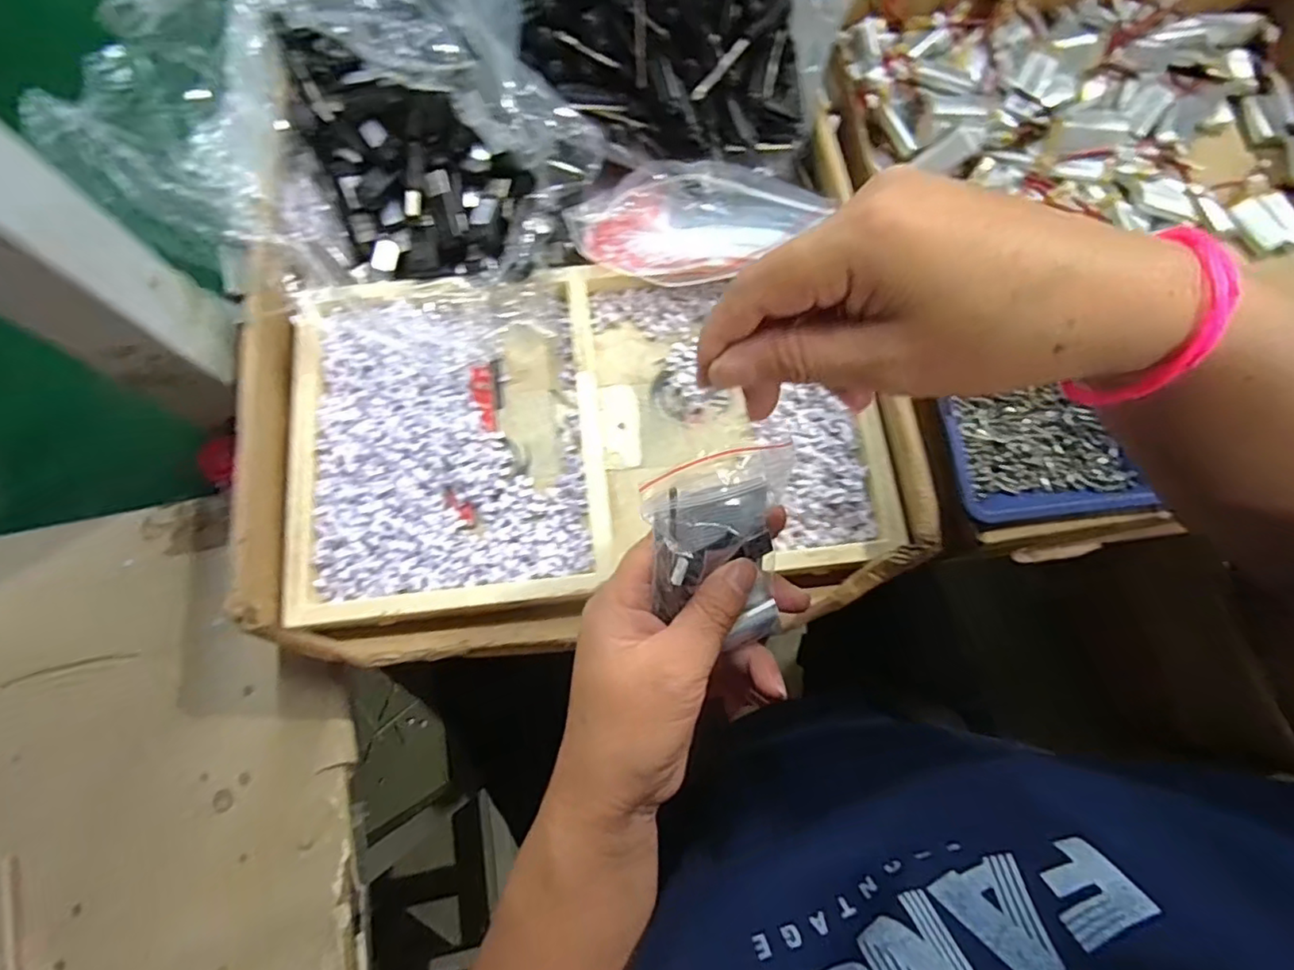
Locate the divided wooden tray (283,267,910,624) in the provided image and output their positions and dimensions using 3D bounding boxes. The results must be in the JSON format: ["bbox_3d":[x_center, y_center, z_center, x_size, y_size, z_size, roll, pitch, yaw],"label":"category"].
[{"bbox_3d":[-0.032,-0.037,0.343,0.317,0.030,0.188,-6,75,-2],"label":"divided wooden tray"}]

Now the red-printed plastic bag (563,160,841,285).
[{"bbox_3d":[0.030,-0.160,0.365,0.145,0.024,0.069,-16,75,-5],"label":"red-printed plastic bag"}]

